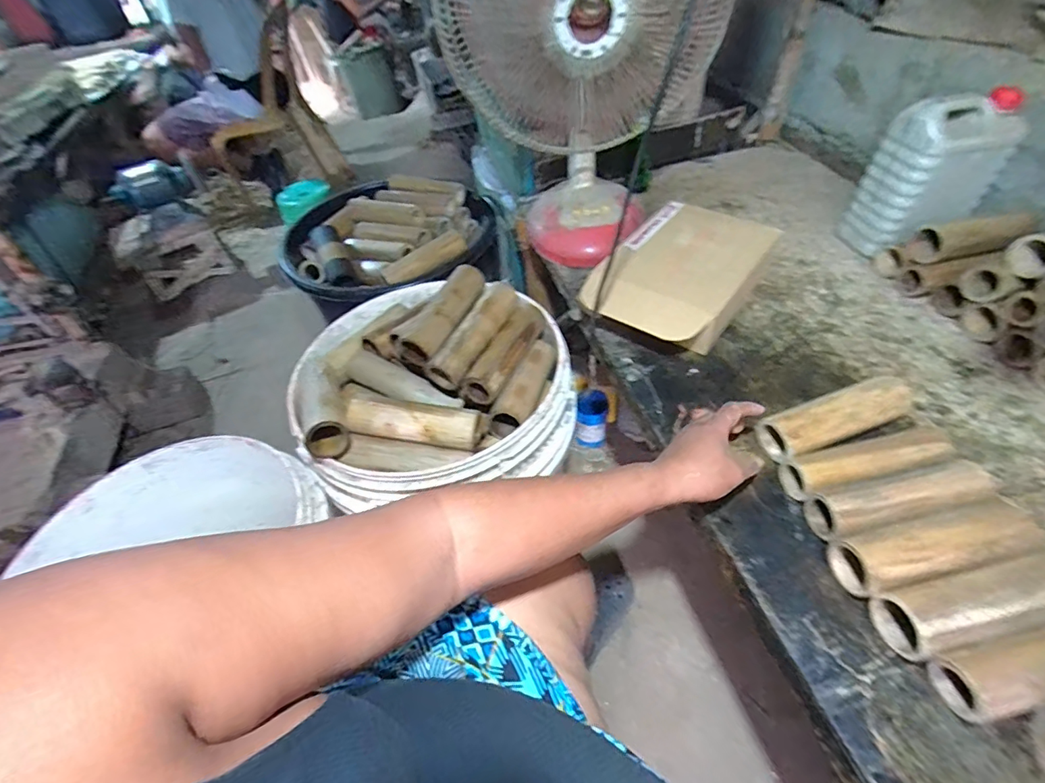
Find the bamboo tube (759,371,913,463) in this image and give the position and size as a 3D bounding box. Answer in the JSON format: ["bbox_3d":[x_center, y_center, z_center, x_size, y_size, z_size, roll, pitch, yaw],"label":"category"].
[{"bbox_3d":[0.388,0.031,0.599,0.192,0.045,0.058,-20,48,-6],"label":"bamboo tube"}]

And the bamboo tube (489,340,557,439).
[{"bbox_3d":[0.010,-0.009,0.709,0.060,0.063,0.176,14,50,17],"label":"bamboo tube"}]

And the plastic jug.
[{"bbox_3d":[0.653,-0.343,0.795,0.164,0.233,0.111,-16,48,-10],"label":"plastic jug"}]

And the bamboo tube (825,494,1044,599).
[{"bbox_3d":[0.409,0.159,0.490,0.186,0.055,0.057,-11,47,-5],"label":"bamboo tube"}]

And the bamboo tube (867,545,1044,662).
[{"bbox_3d":[0.421,0.196,0.449,0.176,0.056,0.055,-11,47,-5],"label":"bamboo tube"}]

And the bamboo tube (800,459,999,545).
[{"bbox_3d":[0.404,0.120,0.526,0.186,0.051,0.051,-10,47,-5],"label":"bamboo tube"}]

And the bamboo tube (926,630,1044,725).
[{"bbox_3d":[0.443,0.231,0.415,0.172,0.055,0.048,-11,47,-6],"label":"bamboo tube"}]

